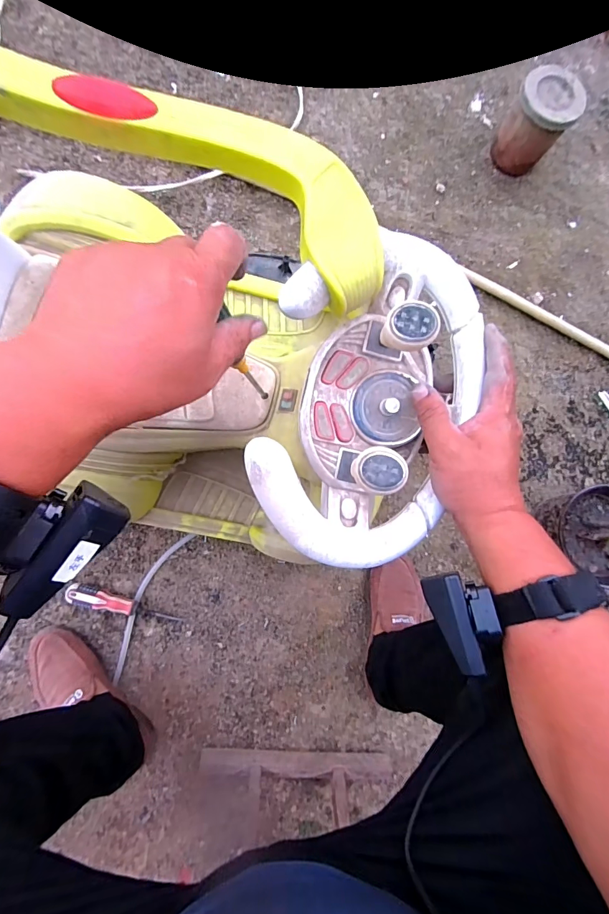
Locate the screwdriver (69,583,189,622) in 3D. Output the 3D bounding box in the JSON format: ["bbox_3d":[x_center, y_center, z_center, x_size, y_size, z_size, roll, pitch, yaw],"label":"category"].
[{"bbox_3d":[-0.307,0.260,0.676,0.192,0.039,0.038,19,82,-4],"label":"screwdriver"}]

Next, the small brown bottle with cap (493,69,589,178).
[{"bbox_3d":[0.467,-0.676,0.809,0.119,0.136,0.119,1,84,-7],"label":"small brown bottle with cap"}]

